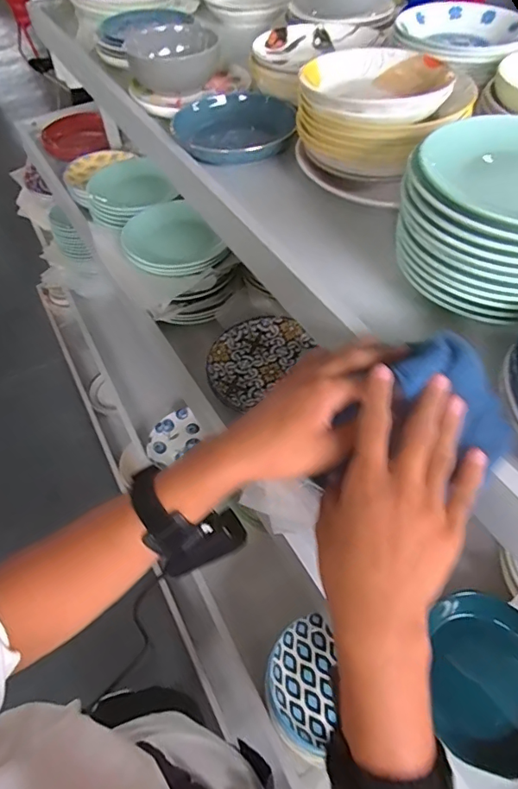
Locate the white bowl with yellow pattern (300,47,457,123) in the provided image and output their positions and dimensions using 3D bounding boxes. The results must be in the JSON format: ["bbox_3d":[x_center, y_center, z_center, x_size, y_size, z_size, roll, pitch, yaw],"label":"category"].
[{"bbox_3d":[0.140,-0.377,0.603,0.177,0.049,0.191,0,53,2],"label":"white bowl with yellow pattern"}]

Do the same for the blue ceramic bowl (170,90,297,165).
[{"bbox_3d":[-0.037,-0.377,0.691,0.171,0.040,0.153,4,53,5],"label":"blue ceramic bowl"}]

